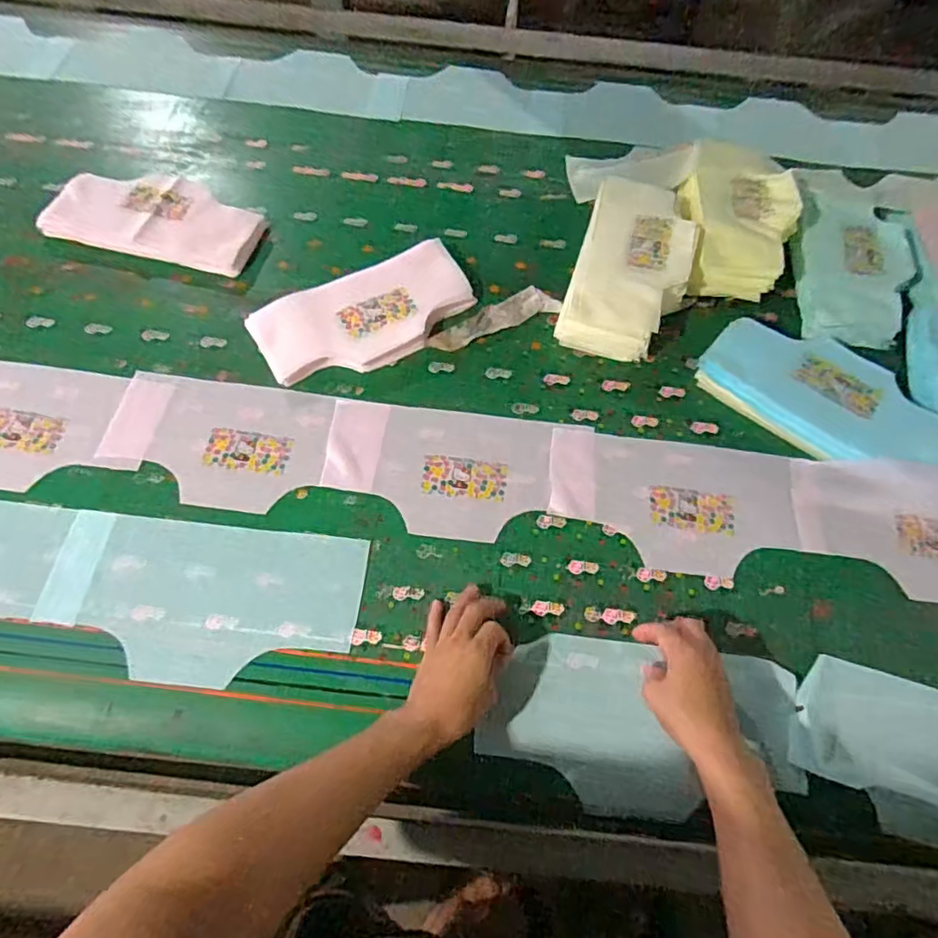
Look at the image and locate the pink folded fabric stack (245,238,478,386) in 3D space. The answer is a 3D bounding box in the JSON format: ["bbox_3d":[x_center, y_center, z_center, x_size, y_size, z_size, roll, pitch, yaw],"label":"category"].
[{"bbox_3d":[-0.137,-0.206,0.778,0.287,0.022,0.150,-26,69,-13],"label":"pink folded fabric stack"}]

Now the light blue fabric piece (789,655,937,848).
[{"bbox_3d":[0.469,0.292,0.573,0.288,0.027,0.146,16,66,5],"label":"light blue fabric piece"}]

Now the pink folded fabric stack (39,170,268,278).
[{"bbox_3d":[-0.452,-0.367,0.834,0.295,0.020,0.145,11,66,3],"label":"pink folded fabric stack"}]

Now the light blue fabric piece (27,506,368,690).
[{"bbox_3d":[-0.286,0.140,0.622,0.327,0.009,0.167,7,64,-1],"label":"light blue fabric piece"}]

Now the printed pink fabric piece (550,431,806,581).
[{"bbox_3d":[0.243,0.040,0.691,0.290,0.009,0.166,8,65,1],"label":"printed pink fabric piece"}]

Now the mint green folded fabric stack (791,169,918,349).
[{"bbox_3d":[0.558,-0.310,0.839,0.161,0.034,0.308,9,65,2],"label":"mint green folded fabric stack"}]

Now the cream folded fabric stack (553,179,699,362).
[{"bbox_3d":[0.227,-0.282,0.805,0.155,0.067,0.285,17,66,6],"label":"cream folded fabric stack"}]

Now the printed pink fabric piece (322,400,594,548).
[{"bbox_3d":[-0.011,0.003,0.699,0.322,0.007,0.166,6,63,0],"label":"printed pink fabric piece"}]

